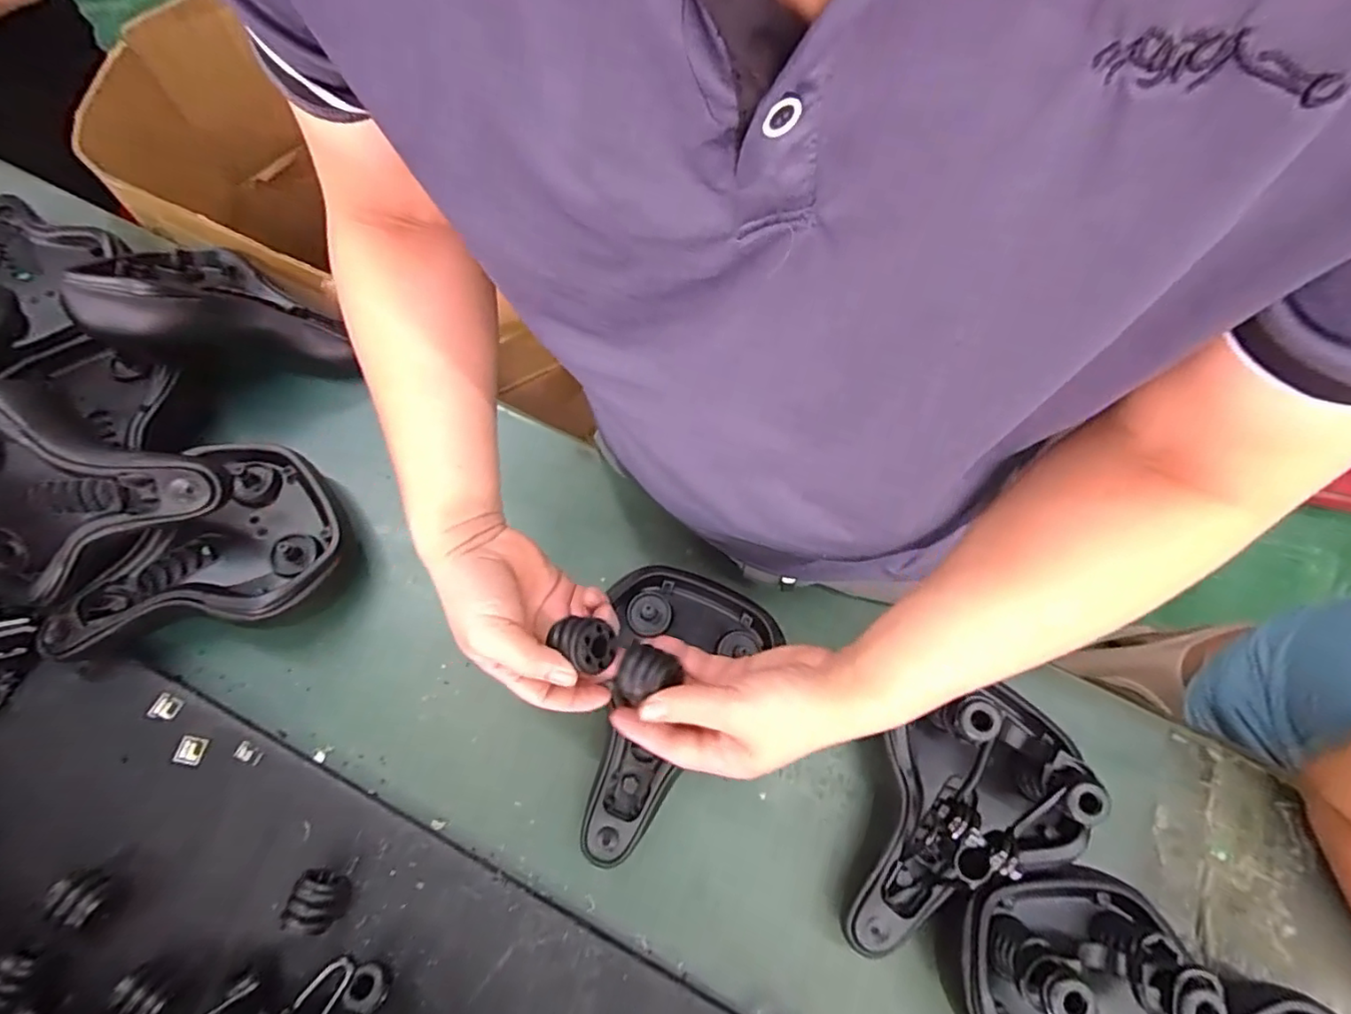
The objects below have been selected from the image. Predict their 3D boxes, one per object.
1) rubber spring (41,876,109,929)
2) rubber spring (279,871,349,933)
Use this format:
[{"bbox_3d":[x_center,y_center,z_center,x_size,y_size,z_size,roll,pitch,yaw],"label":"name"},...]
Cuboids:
[{"bbox_3d":[-0.456,0.298,0.461,0.035,0.026,0.029,24,70,6],"label":"rubber spring"},{"bbox_3d":[-0.284,0.313,0.480,0.036,0.033,0.039,1,69,-2],"label":"rubber spring"}]

